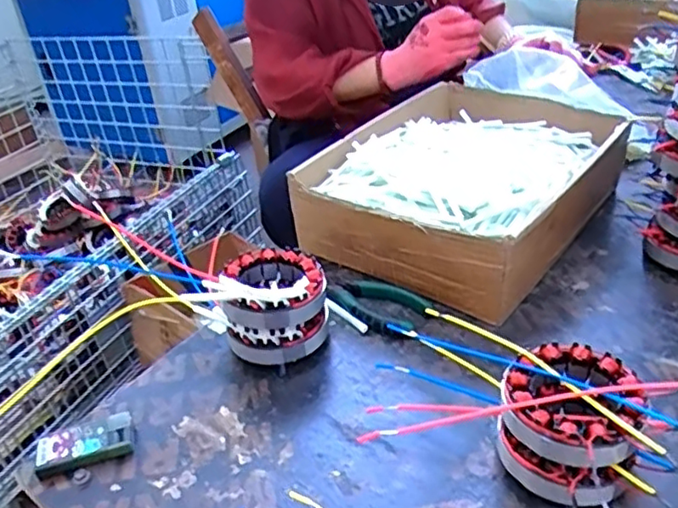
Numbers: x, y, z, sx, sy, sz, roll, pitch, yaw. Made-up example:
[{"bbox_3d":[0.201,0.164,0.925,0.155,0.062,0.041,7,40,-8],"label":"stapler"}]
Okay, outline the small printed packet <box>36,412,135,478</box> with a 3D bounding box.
[{"bbox_3d":[-0.187,0.141,0.467,0.067,0.018,0.031,-16,34,-15],"label":"small printed packet"}]

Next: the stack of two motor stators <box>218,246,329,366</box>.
[{"bbox_3d":[-0.054,0.044,0.535,0.086,0.081,0.080,-15,34,-15],"label":"stack of two motor stators"}]

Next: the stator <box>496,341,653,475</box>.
[{"bbox_3d":[0.150,0.092,0.402,0.084,0.027,0.088,-5,33,3],"label":"stator"}]

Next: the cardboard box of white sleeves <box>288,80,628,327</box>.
[{"bbox_3d":[0.140,-0.076,0.675,0.239,0.099,0.329,20,40,34],"label":"cardboard box of white sleeves"}]

